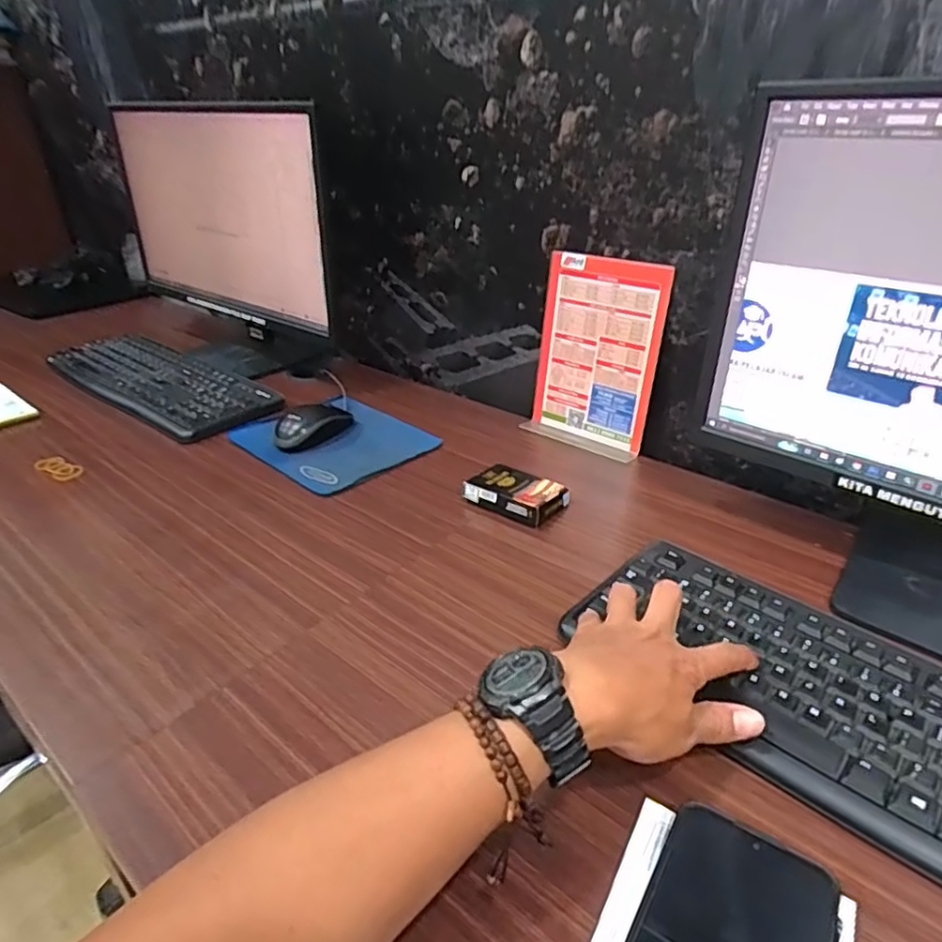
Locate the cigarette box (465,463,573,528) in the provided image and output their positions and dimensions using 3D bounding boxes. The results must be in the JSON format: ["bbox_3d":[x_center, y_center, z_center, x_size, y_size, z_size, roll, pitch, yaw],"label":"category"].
[{"bbox_3d":[0.047,0.022,0.636,0.087,0.025,0.065,19,36,30],"label":"cigarette box"}]

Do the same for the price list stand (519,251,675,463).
[{"bbox_3d":[0.142,-0.130,0.732,0.151,0.210,0.052,21,37,32],"label":"price list stand"}]

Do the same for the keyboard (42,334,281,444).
[{"bbox_3d":[-0.454,-0.128,0.912,0.452,0.028,0.157,23,38,35],"label":"keyboard"}]

